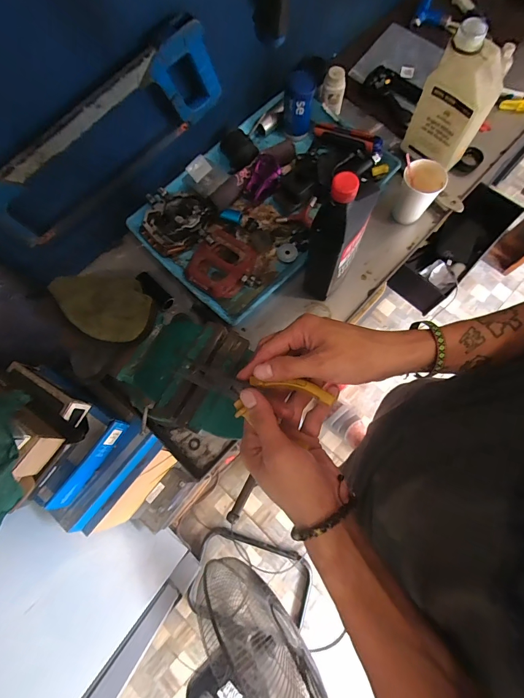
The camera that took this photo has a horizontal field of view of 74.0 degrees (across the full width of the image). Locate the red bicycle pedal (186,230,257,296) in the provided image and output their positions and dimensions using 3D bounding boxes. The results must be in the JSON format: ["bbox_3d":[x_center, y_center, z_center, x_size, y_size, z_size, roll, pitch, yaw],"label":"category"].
[{"bbox_3d":[-0.073,-0.154,0.634,0.103,0.033,0.119,36,78,11],"label":"red bicycle pedal"}]

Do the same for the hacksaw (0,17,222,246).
[{"bbox_3d":[-0.210,-0.296,0.510,0.389,0.163,0.044,-43,78,-10],"label":"hacksaw"}]

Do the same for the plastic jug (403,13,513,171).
[{"bbox_3d":[0.324,-0.403,0.579,0.068,0.193,0.105,-33,76,-8],"label":"plastic jug"}]

